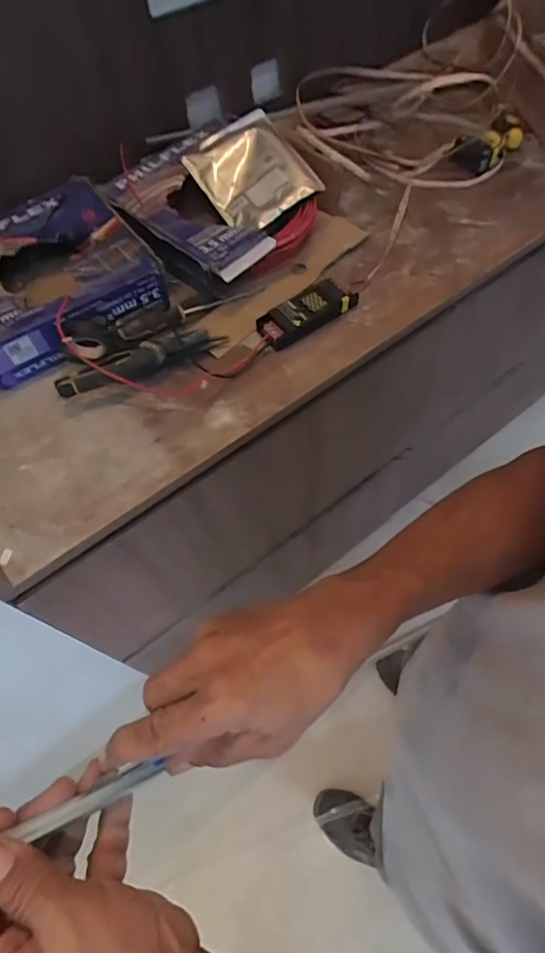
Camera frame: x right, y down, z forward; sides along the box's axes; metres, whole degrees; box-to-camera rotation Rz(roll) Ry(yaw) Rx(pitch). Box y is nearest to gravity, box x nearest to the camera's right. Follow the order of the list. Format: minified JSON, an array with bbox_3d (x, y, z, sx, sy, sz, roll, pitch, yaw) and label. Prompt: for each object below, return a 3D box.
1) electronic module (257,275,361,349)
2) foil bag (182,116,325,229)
[{"bbox_3d":[0.047,-0.229,0.706,0.138,0.019,0.061,-33,64,-14],"label":"electronic module"},{"bbox_3d":[-0.029,-0.462,0.782,0.146,0.031,0.176,-35,75,2],"label":"foil bag"}]

